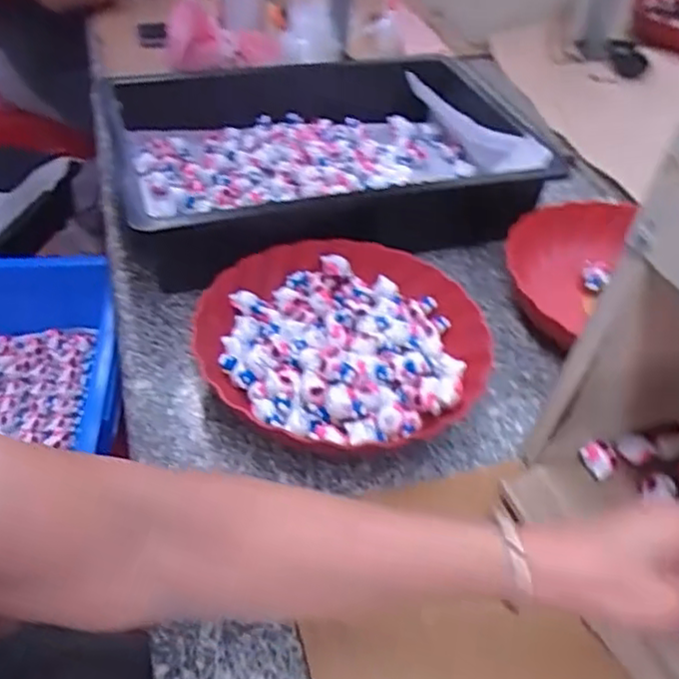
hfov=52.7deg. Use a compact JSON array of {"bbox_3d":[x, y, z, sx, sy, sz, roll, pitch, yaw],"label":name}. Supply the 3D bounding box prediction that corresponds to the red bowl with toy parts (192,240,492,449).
[{"bbox_3d":[0.008,-0.005,0.594,0.235,0.043,0.226,-29,50,-23],"label":"red bowl with toy parts"}]

